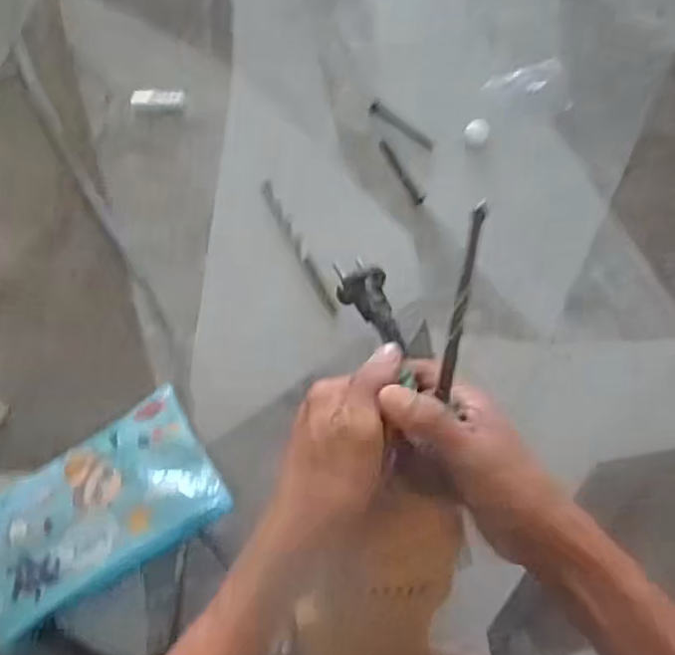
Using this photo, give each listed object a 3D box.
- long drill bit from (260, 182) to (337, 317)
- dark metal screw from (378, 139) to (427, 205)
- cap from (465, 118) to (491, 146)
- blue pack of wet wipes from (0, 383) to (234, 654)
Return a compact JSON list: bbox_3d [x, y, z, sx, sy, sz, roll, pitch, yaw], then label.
[{"bbox_3d":[-0.029,-0.062,0.514,0.010,0.004,0.113,-29,87,-5],"label":"long drill bit"},{"bbox_3d":[0.051,-0.123,0.524,0.009,0.004,0.058,-32,88,-5],"label":"dark metal screw"},{"bbox_3d":[0.111,-0.154,0.525,0.016,0.012,0.019,-38,88,-5],"label":"cap"},{"bbox_3d":[-0.177,0.135,0.476,0.185,0.045,0.097,-33,88,-5],"label":"blue pack of wet wipes"}]

